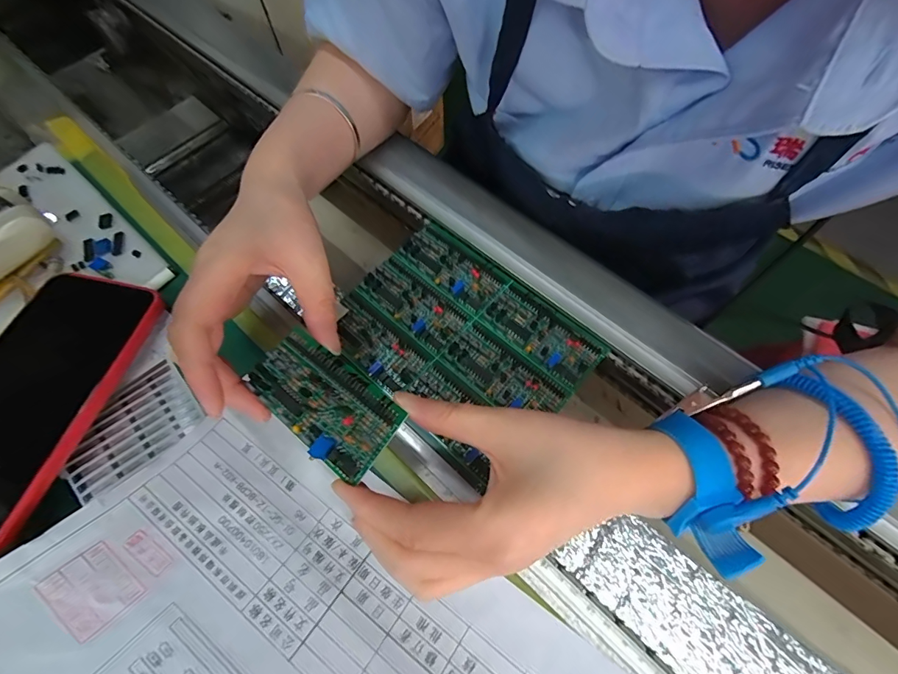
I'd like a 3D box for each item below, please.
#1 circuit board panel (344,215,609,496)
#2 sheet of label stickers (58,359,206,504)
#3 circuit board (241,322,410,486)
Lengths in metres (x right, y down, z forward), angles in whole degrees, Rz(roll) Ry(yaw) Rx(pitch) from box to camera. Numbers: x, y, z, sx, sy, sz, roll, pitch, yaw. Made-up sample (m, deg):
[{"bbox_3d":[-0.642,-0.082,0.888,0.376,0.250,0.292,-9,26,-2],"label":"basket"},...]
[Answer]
[{"bbox_3d":[0.007,-0.002,0.295,0.161,0.011,0.121,40,72,18],"label":"circuit board panel"},{"bbox_3d":[-0.195,0.054,0.257,0.056,0.004,0.075,40,72,18],"label":"sheet of label stickers"},{"bbox_3d":[-0.062,0.029,0.208,0.081,0.016,0.042,40,69,18],"label":"circuit board"}]

